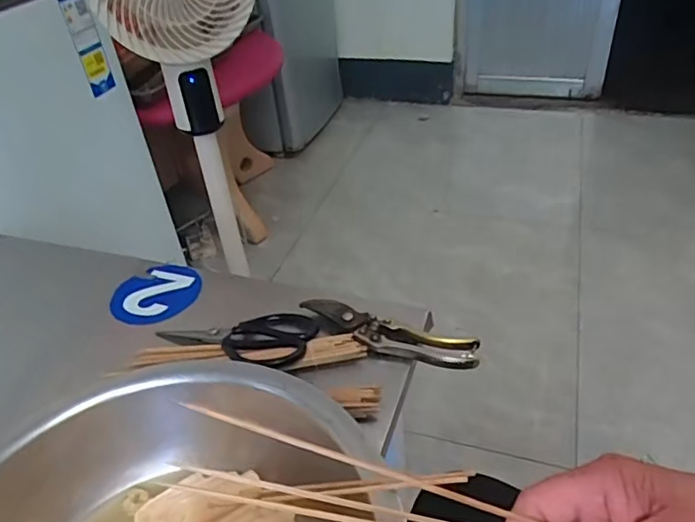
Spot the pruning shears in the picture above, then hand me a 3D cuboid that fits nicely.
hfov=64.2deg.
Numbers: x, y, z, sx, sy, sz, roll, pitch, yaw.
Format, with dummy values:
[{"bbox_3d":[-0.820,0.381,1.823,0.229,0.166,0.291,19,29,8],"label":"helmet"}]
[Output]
[{"bbox_3d":[0.041,0.079,0.611,0.202,0.017,0.044,12,42,21],"label":"pruning shears"}]

